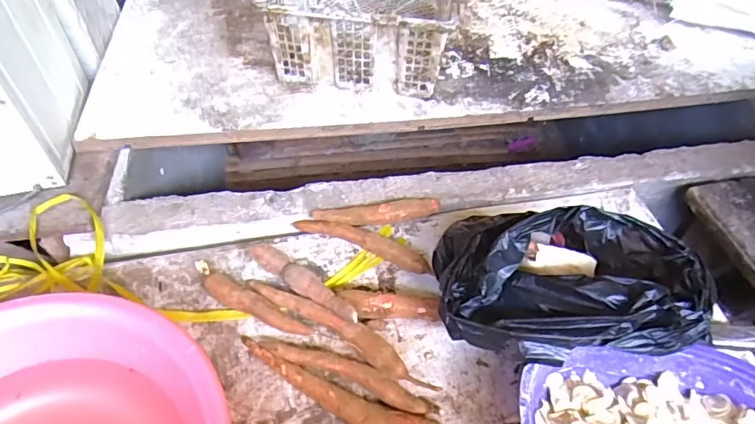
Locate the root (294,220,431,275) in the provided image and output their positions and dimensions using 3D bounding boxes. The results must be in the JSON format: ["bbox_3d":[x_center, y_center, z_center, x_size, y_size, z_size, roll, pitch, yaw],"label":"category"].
[{"bbox_3d":[-0.023,0.043,0.732,0.219,0.030,0.029,20,50,20],"label":"root"}]

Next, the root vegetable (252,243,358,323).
[{"bbox_3d":[-0.096,0.098,0.668,0.192,0.046,0.031,30,53,27],"label":"root vegetable"}]

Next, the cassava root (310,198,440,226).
[{"bbox_3d":[-0.001,0.002,0.764,0.193,0.024,0.037,-5,46,-3],"label":"cassava root"}]

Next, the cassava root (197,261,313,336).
[{"bbox_3d":[-0.171,0.122,0.654,0.185,0.030,0.029,22,50,21],"label":"cassava root"}]

